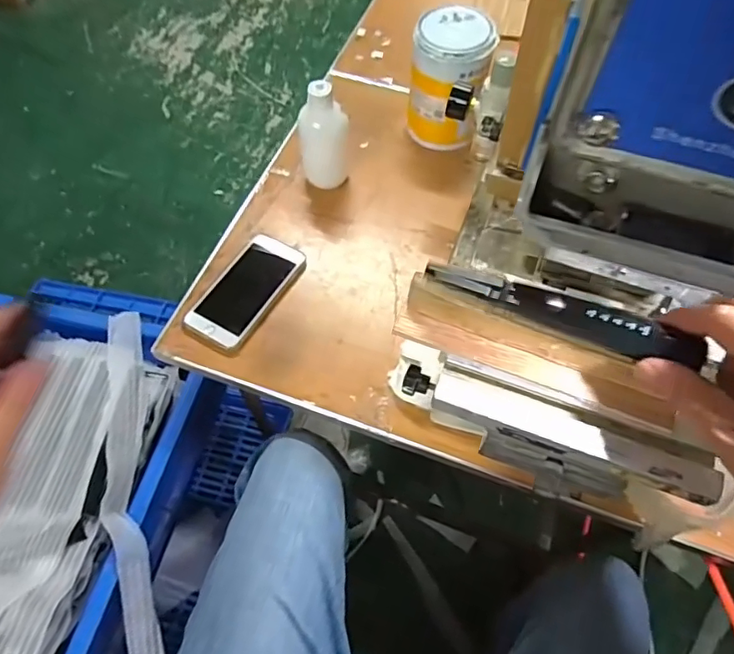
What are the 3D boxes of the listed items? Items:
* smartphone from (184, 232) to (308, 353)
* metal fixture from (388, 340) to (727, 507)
[{"bbox_3d":[-0.146,-0.046,0.667,0.081,0.008,0.161,27,64,11],"label":"smartphone"},{"bbox_3d":[0.128,0.083,0.399,0.223,0.082,0.050,22,64,12],"label":"metal fixture"}]

